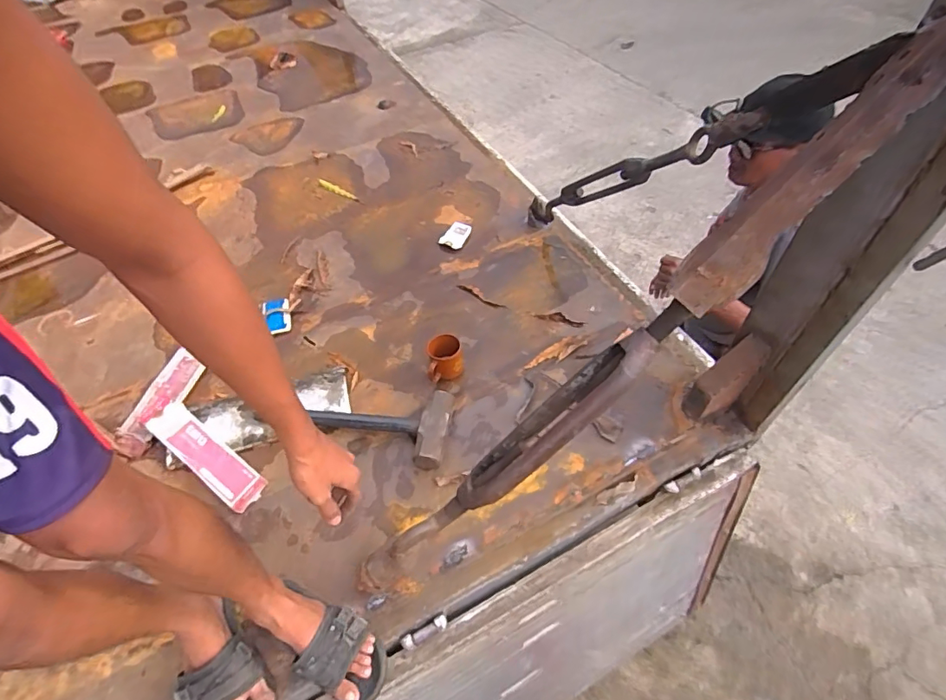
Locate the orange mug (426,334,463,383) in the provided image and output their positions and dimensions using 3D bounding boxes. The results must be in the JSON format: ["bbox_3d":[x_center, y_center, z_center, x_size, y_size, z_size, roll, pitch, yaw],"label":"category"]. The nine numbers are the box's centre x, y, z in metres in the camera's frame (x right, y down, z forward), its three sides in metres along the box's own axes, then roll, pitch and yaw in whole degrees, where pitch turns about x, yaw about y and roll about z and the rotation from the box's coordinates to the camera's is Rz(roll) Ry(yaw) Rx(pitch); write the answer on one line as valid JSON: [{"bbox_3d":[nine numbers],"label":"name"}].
[{"bbox_3d":[-0.065,0.022,1.159,0.078,0.078,0.091,-7,56,-1],"label":"orange mug"}]

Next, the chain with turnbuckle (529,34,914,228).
[{"bbox_3d":[0.338,-0.365,1.001,0.063,0.956,0.066,-29,102,-15],"label":"chain with turnbuckle"}]

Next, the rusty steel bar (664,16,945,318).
[{"bbox_3d":[0.383,-0.194,0.564,0.374,0.038,0.071,-50,60,20],"label":"rusty steel bar"}]

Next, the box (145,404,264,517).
[{"bbox_3d":[-0.568,0.223,1.047,0.309,0.032,0.082,31,56,20],"label":"box"}]

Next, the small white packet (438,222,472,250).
[{"bbox_3d":[-0.051,-0.345,1.476,0.070,0.018,0.092,21,60,17],"label":"small white packet"}]

